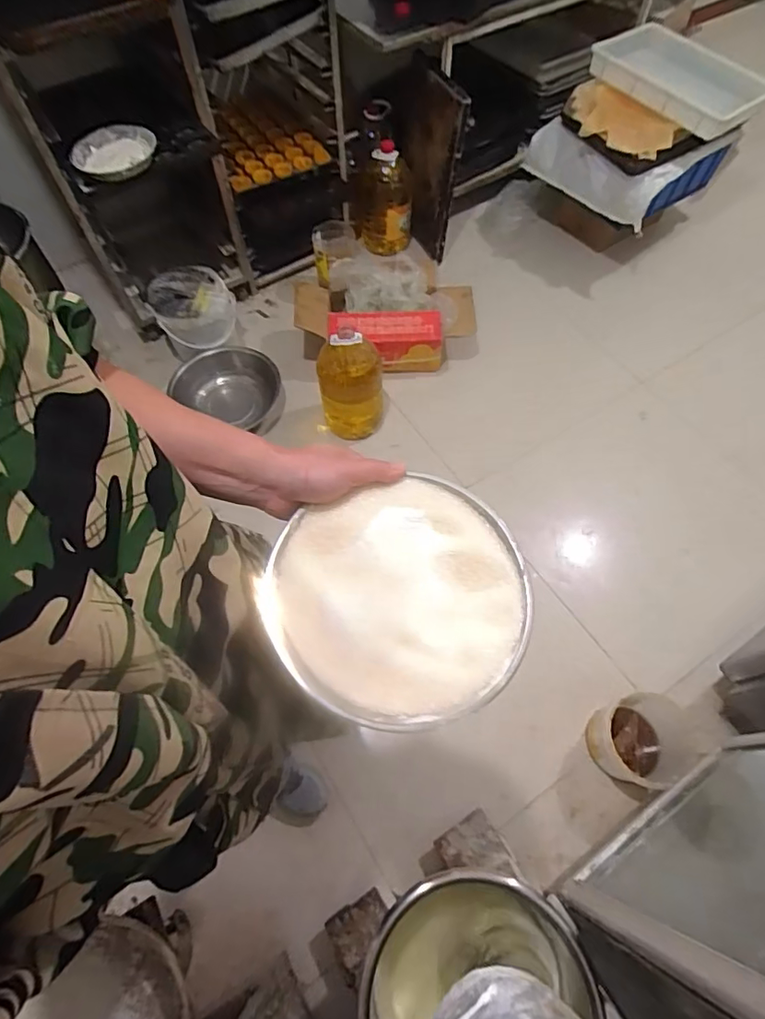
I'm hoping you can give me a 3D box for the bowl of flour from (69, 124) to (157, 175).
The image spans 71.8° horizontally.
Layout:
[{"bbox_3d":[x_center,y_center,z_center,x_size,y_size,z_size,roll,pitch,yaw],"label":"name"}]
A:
[{"bbox_3d":[-0.769,-1.004,1.502,0.209,0.053,0.245,1,62,1],"label":"bowl of flour"}]

